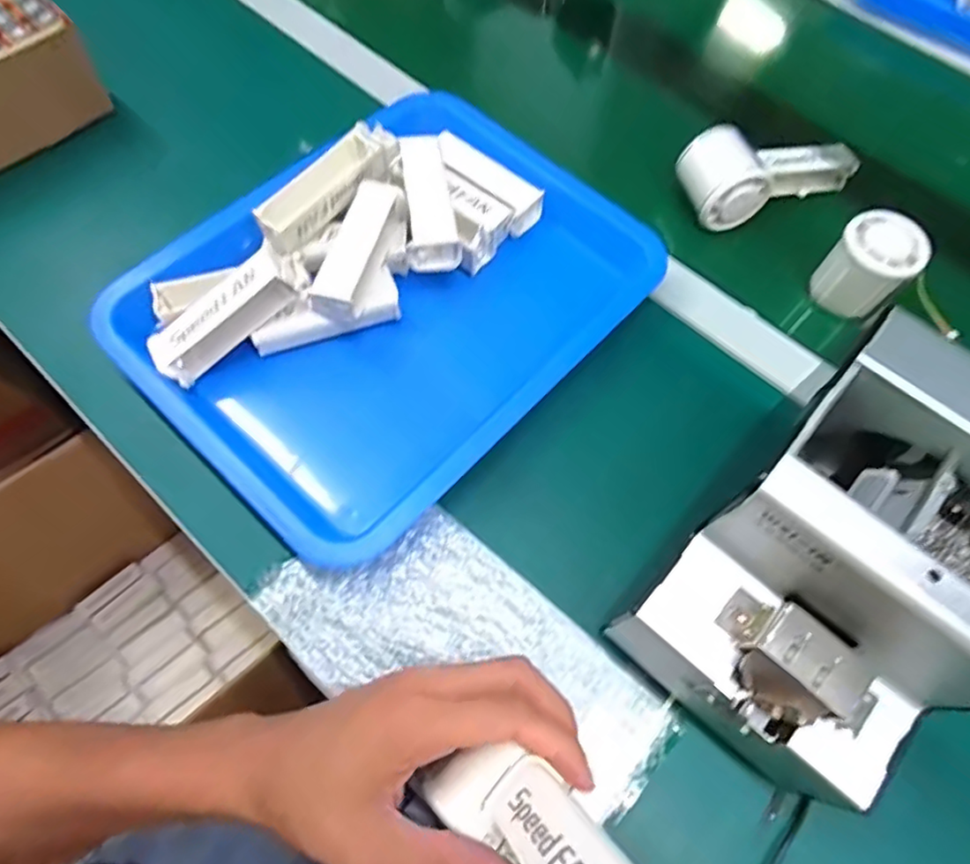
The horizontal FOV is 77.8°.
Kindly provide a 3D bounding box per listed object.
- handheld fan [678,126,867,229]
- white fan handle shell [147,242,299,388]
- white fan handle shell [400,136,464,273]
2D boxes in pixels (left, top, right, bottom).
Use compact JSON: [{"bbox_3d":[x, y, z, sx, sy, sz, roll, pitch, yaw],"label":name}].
[{"bbox_3d":[0.238,-0.211,0.487,0.158,0.054,0.058,-10,67,-7],"label":"handheld fan"},{"bbox_3d":[-0.165,-0.073,0.383,0.097,0.028,0.032,-37,71,8],"label":"white fan handle shell"},{"bbox_3d":[-0.041,-0.164,0.425,0.035,0.021,0.103,-7,67,-5],"label":"white fan handle shell"}]

